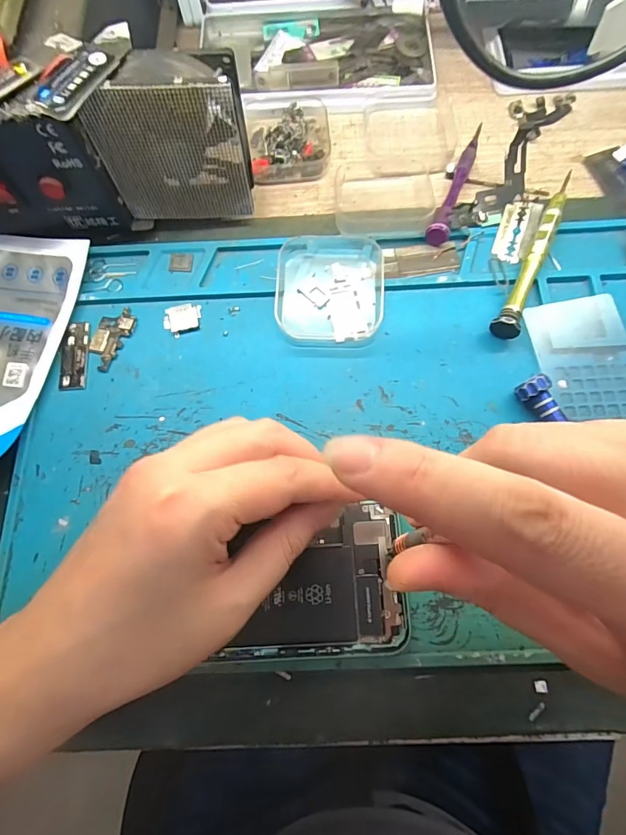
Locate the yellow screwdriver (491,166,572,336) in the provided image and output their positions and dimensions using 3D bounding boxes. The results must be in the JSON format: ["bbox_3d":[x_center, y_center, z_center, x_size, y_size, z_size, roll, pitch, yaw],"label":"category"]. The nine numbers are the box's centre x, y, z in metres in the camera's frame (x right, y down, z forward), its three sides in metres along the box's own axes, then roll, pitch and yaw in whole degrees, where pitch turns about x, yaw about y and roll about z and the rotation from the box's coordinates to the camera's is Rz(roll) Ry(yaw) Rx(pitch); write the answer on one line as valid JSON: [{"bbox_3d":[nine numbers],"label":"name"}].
[{"bbox_3d":[0.136,-0.098,0.250,0.014,0.014,0.116,27,76,9],"label":"yellow screwdriver"}]

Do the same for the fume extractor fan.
[{"bbox_3d":[-0.076,-0.154,0.238,0.080,0.084,0.026,-4,73,1],"label":"fume extractor fan"}]

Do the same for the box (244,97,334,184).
[{"bbox_3d":[-0.017,-0.199,0.291,0.058,0.018,0.063,-6,73,0],"label":"box"}]

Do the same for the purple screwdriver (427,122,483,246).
[{"bbox_3d":[0.100,-0.161,0.275,0.014,0.019,0.113,23,75,9],"label":"purple screwdriver"}]

